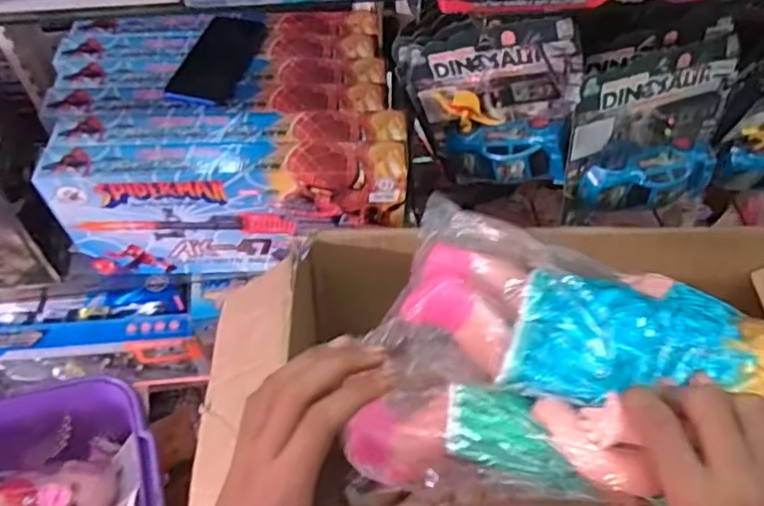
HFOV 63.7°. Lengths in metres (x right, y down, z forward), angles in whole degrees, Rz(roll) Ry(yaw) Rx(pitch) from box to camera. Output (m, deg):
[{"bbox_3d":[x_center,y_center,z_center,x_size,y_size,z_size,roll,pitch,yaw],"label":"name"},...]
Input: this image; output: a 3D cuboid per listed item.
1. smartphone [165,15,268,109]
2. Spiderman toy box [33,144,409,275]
[{"bbox_3d":[-0.204,-0.245,0.775,0.079,0.006,0.162,12,56,7],"label":"smartphone"},{"bbox_3d":[-0.177,-0.048,0.751,0.397,0.180,0.050,-1,56,-2],"label":"Spiderman toy box"}]

